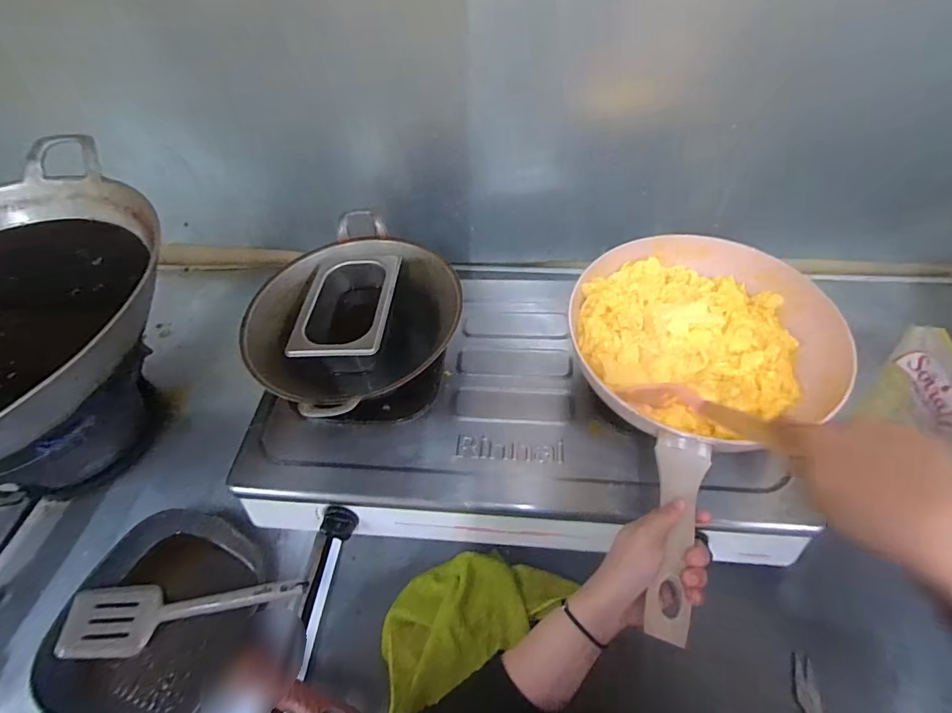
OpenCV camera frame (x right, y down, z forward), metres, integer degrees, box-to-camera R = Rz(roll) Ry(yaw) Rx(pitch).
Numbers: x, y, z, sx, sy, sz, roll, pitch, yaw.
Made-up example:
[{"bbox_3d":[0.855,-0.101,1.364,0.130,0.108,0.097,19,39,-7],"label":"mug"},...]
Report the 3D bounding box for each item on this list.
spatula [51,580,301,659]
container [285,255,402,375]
[{"bbox_3d":[-0.326,0.294,0.541,0.260,0.042,0.072,-6,53,1],"label":"spatula"},{"bbox_3d":[-0.160,-0.052,0.627,0.108,0.083,0.177,3,53,8],"label":"container"}]

